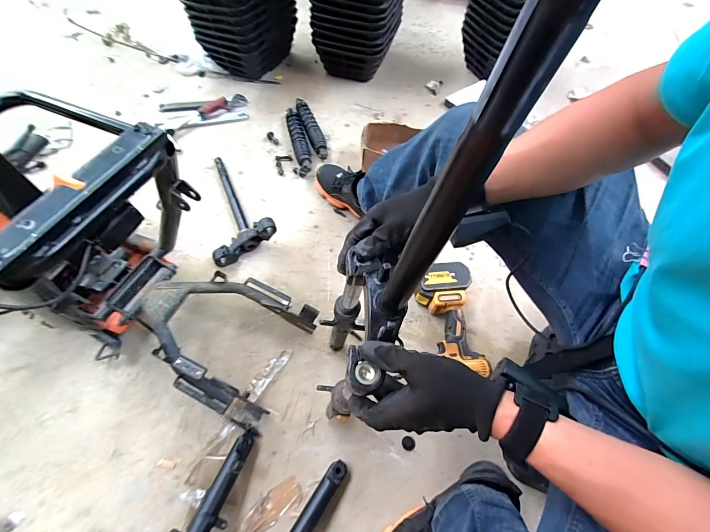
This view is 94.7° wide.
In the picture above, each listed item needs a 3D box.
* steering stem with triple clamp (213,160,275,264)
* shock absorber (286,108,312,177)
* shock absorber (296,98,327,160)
[{"bbox_3d":[-0.339,-0.186,0.868,0.161,0.091,0.366,-22,63,-14],"label":"steering stem with triple clamp"},{"bbox_3d":[-0.176,-0.391,1.017,0.049,0.036,0.289,-12,61,-8],"label":"shock absorber"},{"bbox_3d":[-0.141,-0.445,1.049,0.047,0.041,0.287,-17,62,-11],"label":"shock absorber"}]

